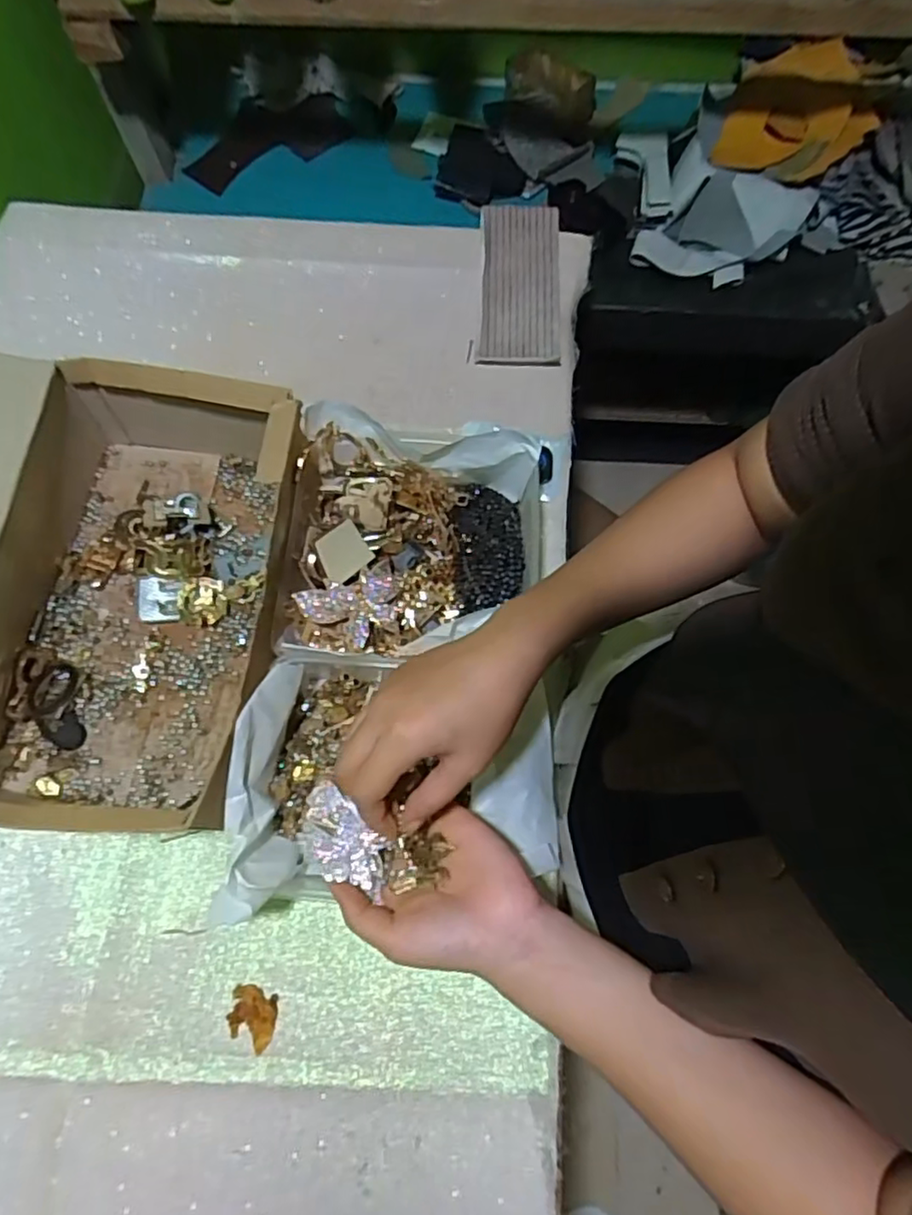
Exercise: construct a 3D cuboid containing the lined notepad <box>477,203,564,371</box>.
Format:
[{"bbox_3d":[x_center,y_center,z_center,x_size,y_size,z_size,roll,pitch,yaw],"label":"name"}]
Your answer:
[{"bbox_3d":[0.065,-0.325,0.657,0.080,0.013,0.178,3,77,0],"label":"lined notepad"}]

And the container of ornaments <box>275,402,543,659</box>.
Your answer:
[{"bbox_3d":[-0.032,-0.049,0.541,0.206,0.072,0.200,2,71,0],"label":"container of ornaments"}]

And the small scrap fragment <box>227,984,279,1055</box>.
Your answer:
[{"bbox_3d":[-0.142,0.286,0.458,0.032,0.005,0.039,5,71,1],"label":"small scrap fragment"}]

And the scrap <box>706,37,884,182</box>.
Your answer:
[{"bbox_3d":[0.415,-0.595,0.796,0.158,0.035,0.165,26,92,6],"label":"scrap"}]

